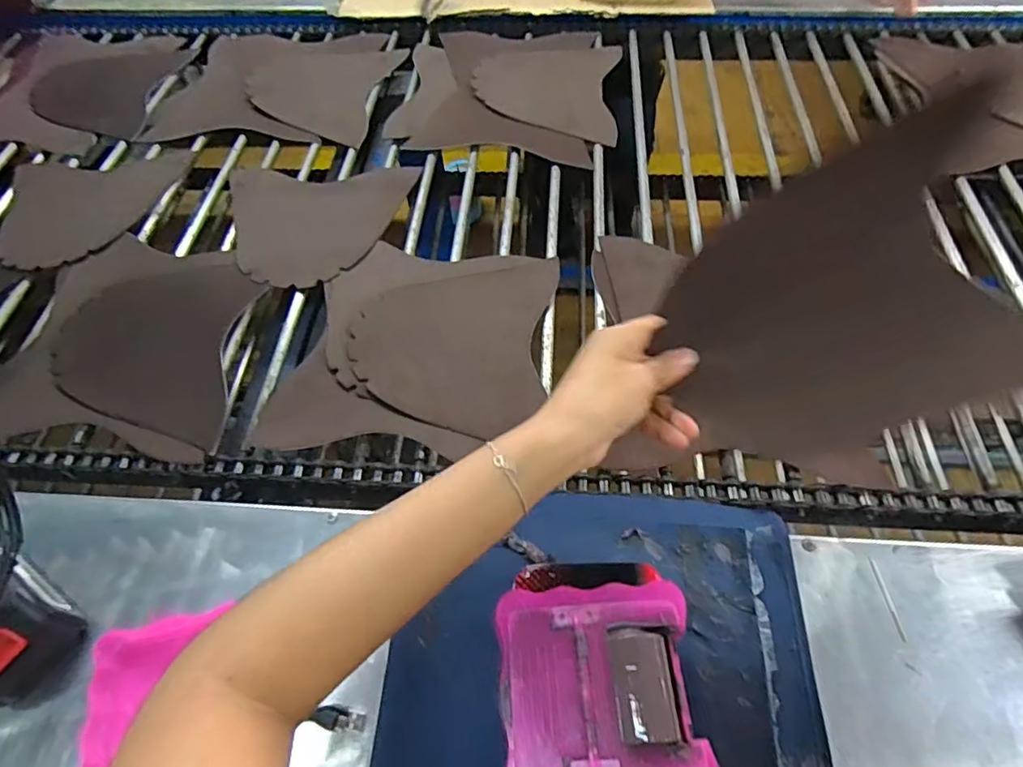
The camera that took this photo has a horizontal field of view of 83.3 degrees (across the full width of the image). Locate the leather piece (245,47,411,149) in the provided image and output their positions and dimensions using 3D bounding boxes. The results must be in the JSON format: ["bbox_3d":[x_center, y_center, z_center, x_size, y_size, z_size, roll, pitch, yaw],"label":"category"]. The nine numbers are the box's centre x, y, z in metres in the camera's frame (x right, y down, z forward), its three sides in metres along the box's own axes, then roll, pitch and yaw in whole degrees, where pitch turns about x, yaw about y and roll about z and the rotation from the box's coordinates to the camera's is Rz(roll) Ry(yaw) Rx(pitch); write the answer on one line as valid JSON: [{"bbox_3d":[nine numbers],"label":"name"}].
[{"bbox_3d":[-0.307,-0.458,0.889,0.233,0.009,0.222,11,59,9],"label":"leather piece"}]

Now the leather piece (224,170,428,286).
[{"bbox_3d":[-0.256,-0.204,0.731,0.240,0.009,0.210,1,58,3],"label":"leather piece"}]

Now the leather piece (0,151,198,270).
[{"bbox_3d":[-0.570,-0.232,0.766,0.240,0.020,0.224,-6,58,-1],"label":"leather piece"}]

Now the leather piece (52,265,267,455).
[{"bbox_3d":[-0.391,-0.043,0.625,0.203,0.019,0.230,0,58,2],"label":"leather piece"}]

